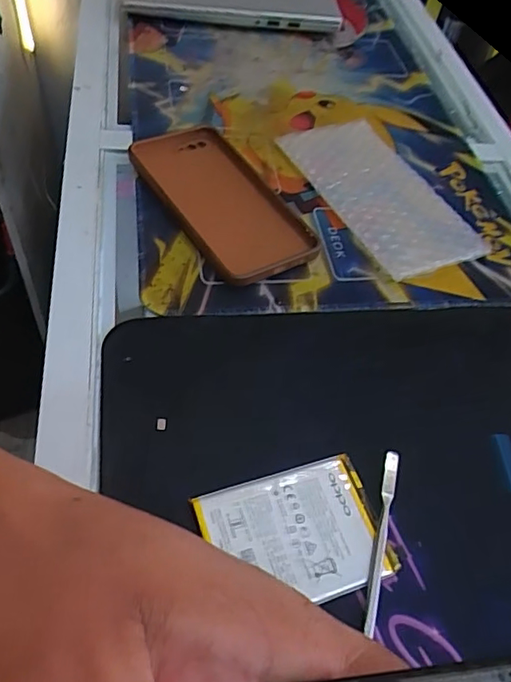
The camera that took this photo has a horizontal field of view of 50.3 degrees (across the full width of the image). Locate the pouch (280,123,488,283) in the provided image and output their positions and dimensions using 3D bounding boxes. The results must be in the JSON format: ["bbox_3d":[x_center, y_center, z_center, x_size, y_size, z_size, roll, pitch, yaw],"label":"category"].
[{"bbox_3d":[0.093,-0.117,0.422,0.088,0.014,0.169,-20,59,-21],"label":"pouch"}]

